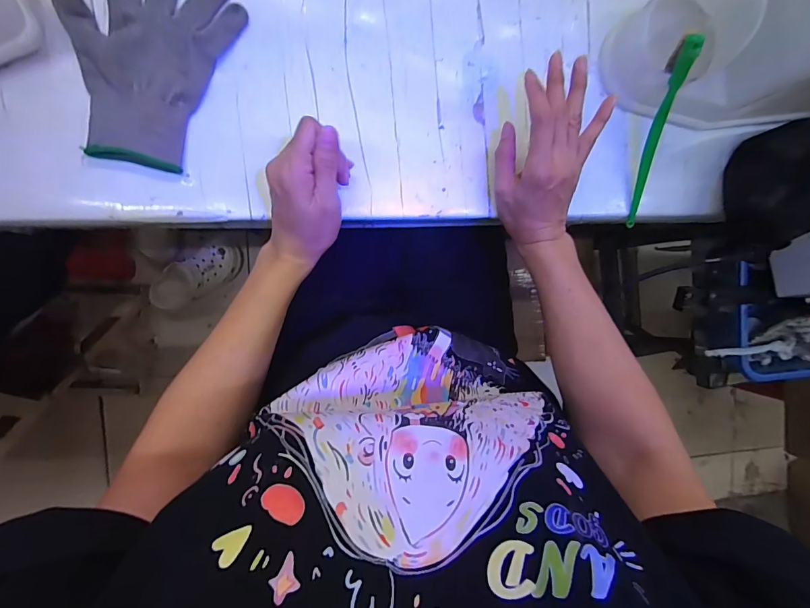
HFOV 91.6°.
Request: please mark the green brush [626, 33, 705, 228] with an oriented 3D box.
[{"bbox_3d":[0.242,-0.158,0.382,0.010,0.021,0.169,-6,125,-8],"label":"green brush"}]

